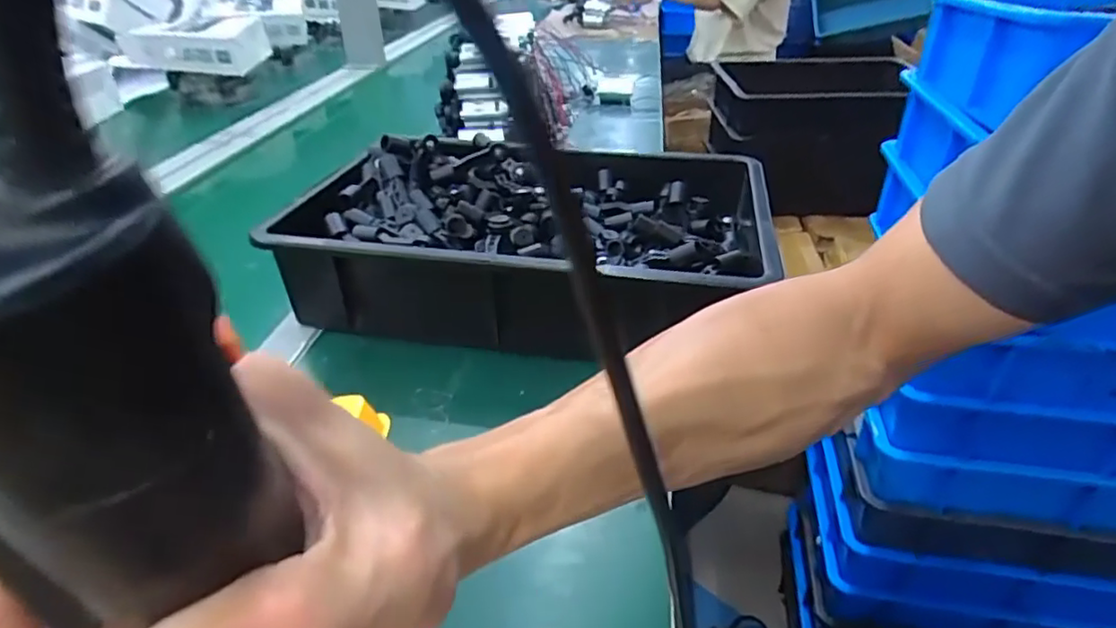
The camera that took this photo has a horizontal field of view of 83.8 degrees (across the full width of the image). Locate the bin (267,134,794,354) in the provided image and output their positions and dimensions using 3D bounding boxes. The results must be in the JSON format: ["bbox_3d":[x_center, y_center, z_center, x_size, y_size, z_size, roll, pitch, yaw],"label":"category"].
[{"bbox_3d":[-0.018,-0.082,0.576,0.401,0.100,0.275,4,34,9],"label":"bin"}]

